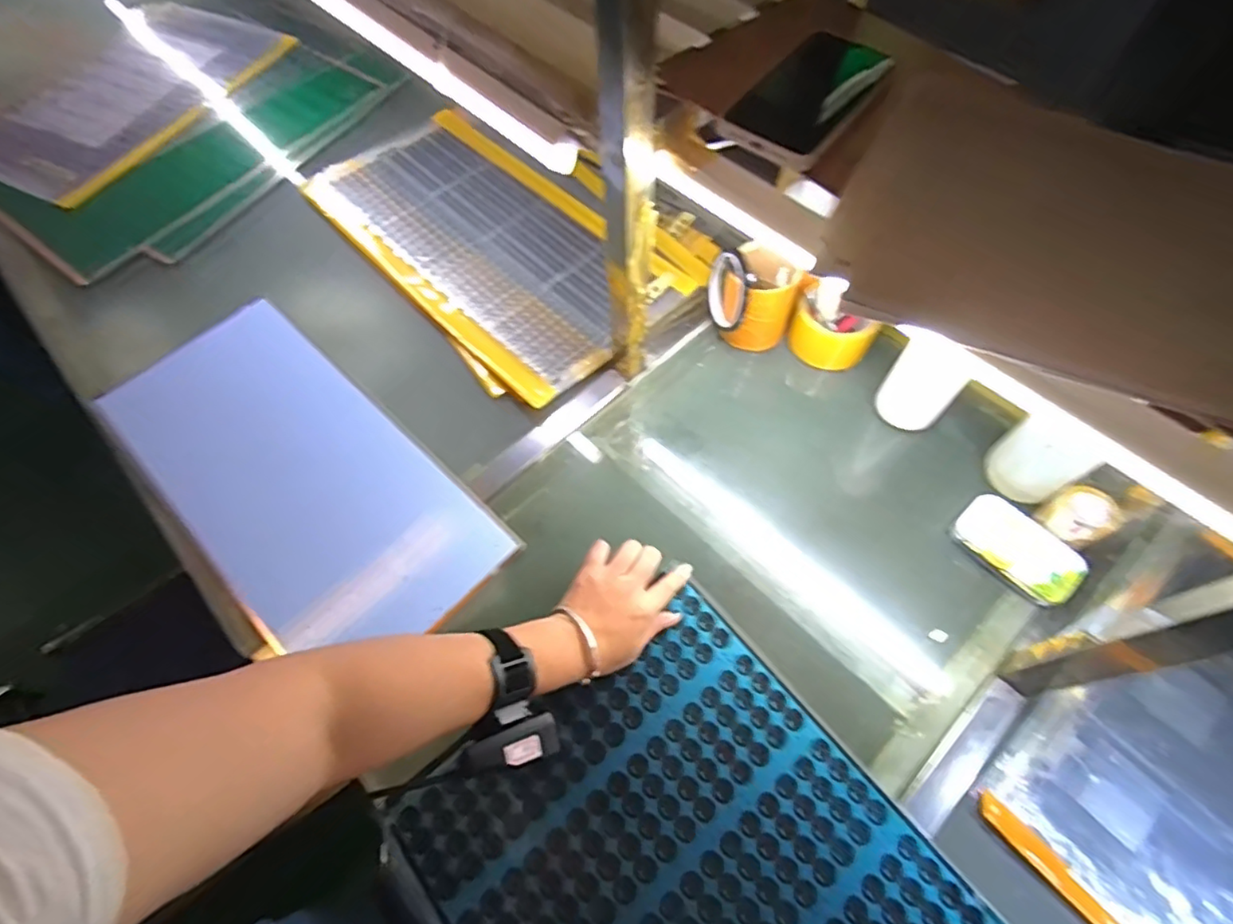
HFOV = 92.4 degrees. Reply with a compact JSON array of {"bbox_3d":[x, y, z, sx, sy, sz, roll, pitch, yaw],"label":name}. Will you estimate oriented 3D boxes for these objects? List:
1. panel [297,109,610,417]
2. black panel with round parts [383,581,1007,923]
[{"bbox_3d":[-0.175,-0.310,0.816,0.271,0.018,0.530,-41,69,-18],"label":"panel"},{"bbox_3d":[0.061,0.342,0.483,0.337,0.009,0.366,-37,67,-16],"label":"black panel with round parts"}]

